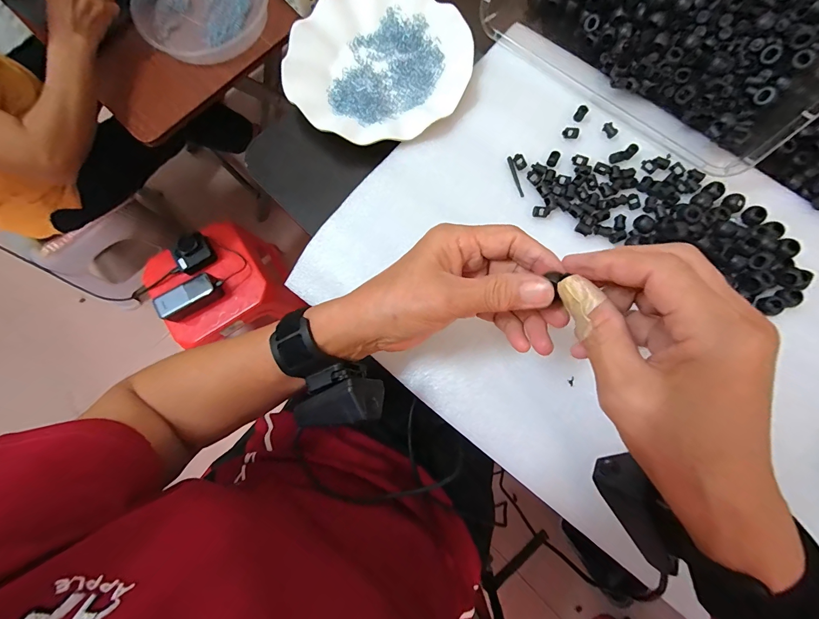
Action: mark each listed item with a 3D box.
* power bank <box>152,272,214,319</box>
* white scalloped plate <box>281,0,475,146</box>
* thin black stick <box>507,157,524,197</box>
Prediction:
[{"bbox_3d":[-0.485,-0.031,0.762,0.126,0.021,0.046,-34,81,-6],"label":"power bank"},{"bbox_3d":[-0.033,-0.247,0.360,0.173,0.018,0.174,0,79,1],"label":"white scalloped plate"},{"bbox_3d":[0.102,-0.128,0.340,0.005,0.004,0.042,-15,79,-2],"label":"thin black stick"}]

